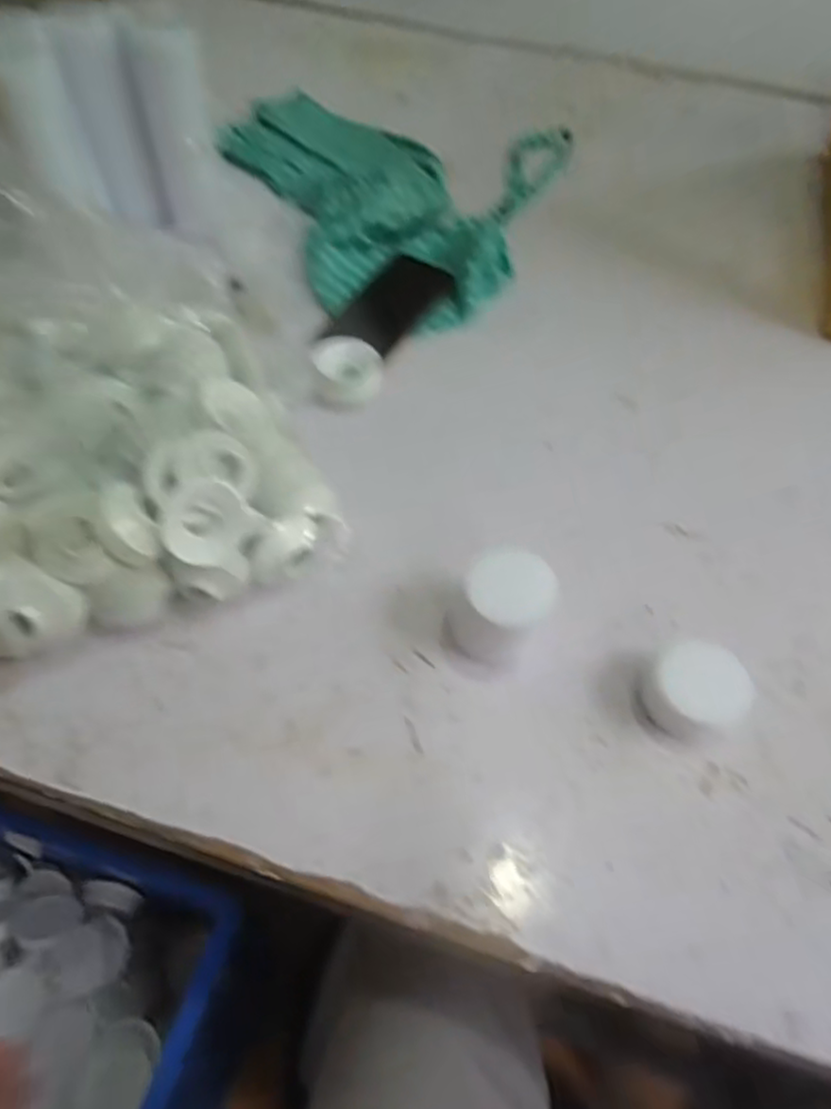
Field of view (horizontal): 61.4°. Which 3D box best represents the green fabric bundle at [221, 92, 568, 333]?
[{"bbox_3d":[-0.052,-0.433,0.808,0.395,0.049,0.417,13,56,6],"label":"green fabric bundle"}]

